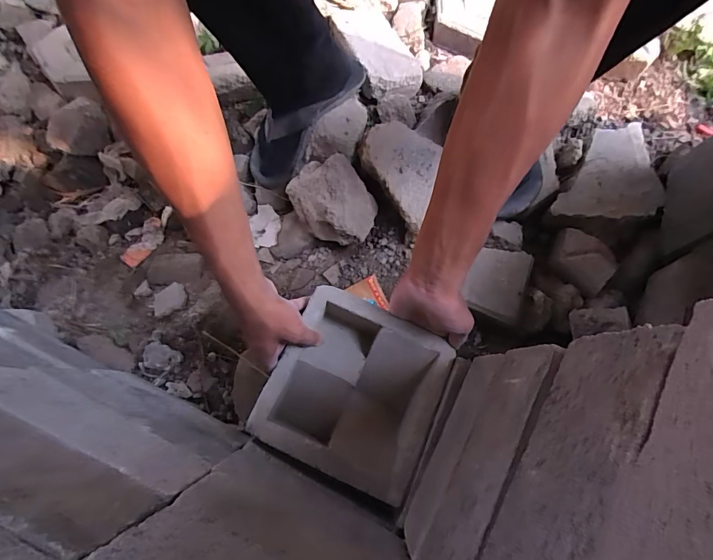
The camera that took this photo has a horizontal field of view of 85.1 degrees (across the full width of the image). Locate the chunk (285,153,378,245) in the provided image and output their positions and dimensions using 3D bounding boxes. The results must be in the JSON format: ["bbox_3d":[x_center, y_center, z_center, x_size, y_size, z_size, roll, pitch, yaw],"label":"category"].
[{"bbox_3d":[-0.033,-0.120,0.611,0.126,0.091,0.109,35,74,10],"label":"chunk"}]

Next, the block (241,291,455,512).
[{"bbox_3d":[-0.001,0.134,0.486,0.187,0.063,0.193,24,72,7],"label":"block"}]

